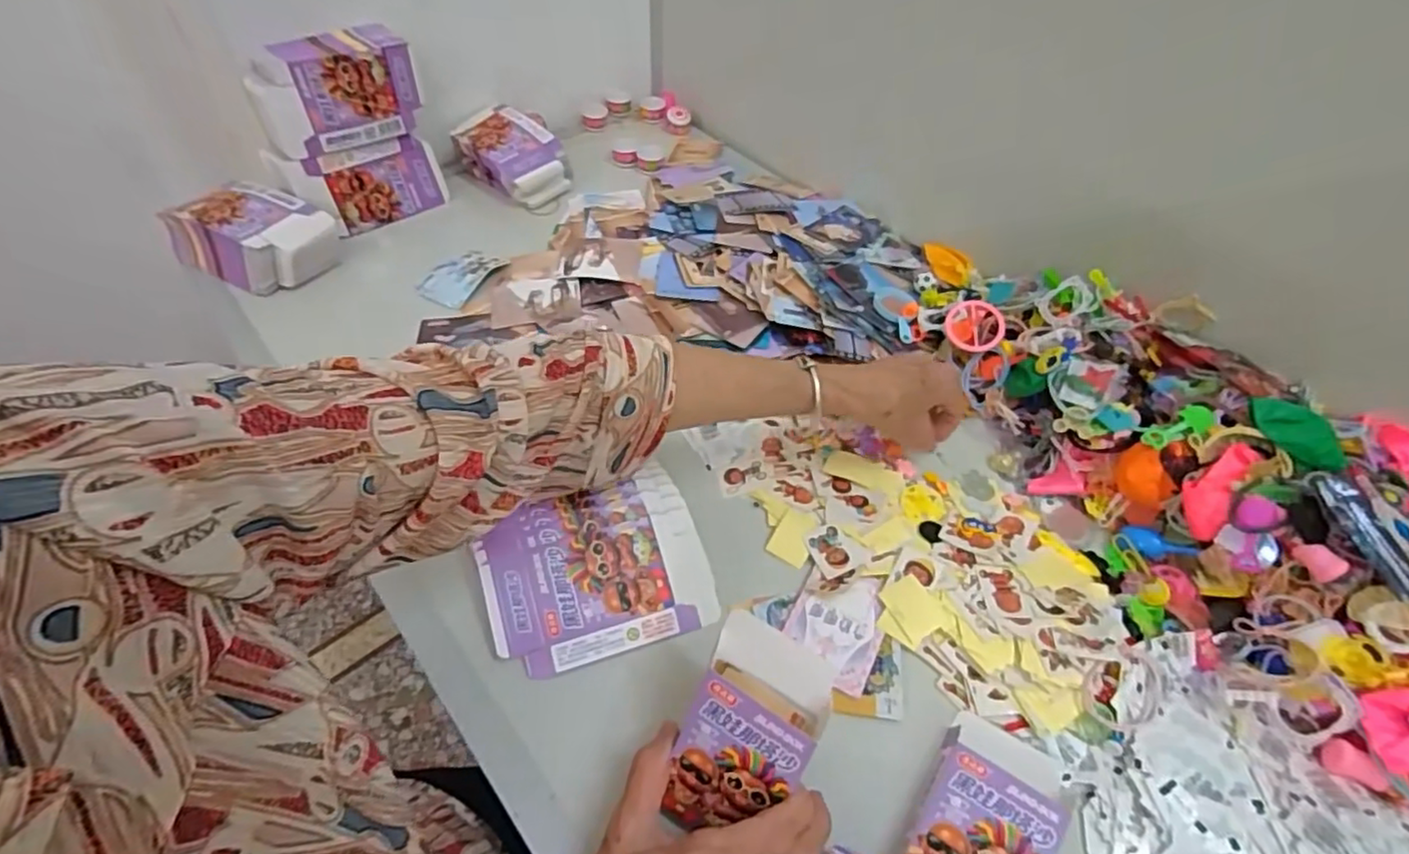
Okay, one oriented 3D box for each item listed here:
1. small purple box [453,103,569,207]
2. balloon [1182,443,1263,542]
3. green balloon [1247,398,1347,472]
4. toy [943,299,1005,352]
[{"bbox_3d":[-0.227,-0.321,0.773,0.126,0.066,0.086,33,57,22],"label":"small purple box"},{"bbox_3d":[0.354,0.042,0.449,0.030,0.013,0.071,30,95,21],"label":"balloon"},{"bbox_3d":[0.414,0.003,0.452,0.064,0.010,0.029,39,108,23],"label":"green balloon"},{"bbox_3d":[0.244,-0.091,0.583,0.050,0.012,0.048,-2,80,13],"label":"toy"}]

